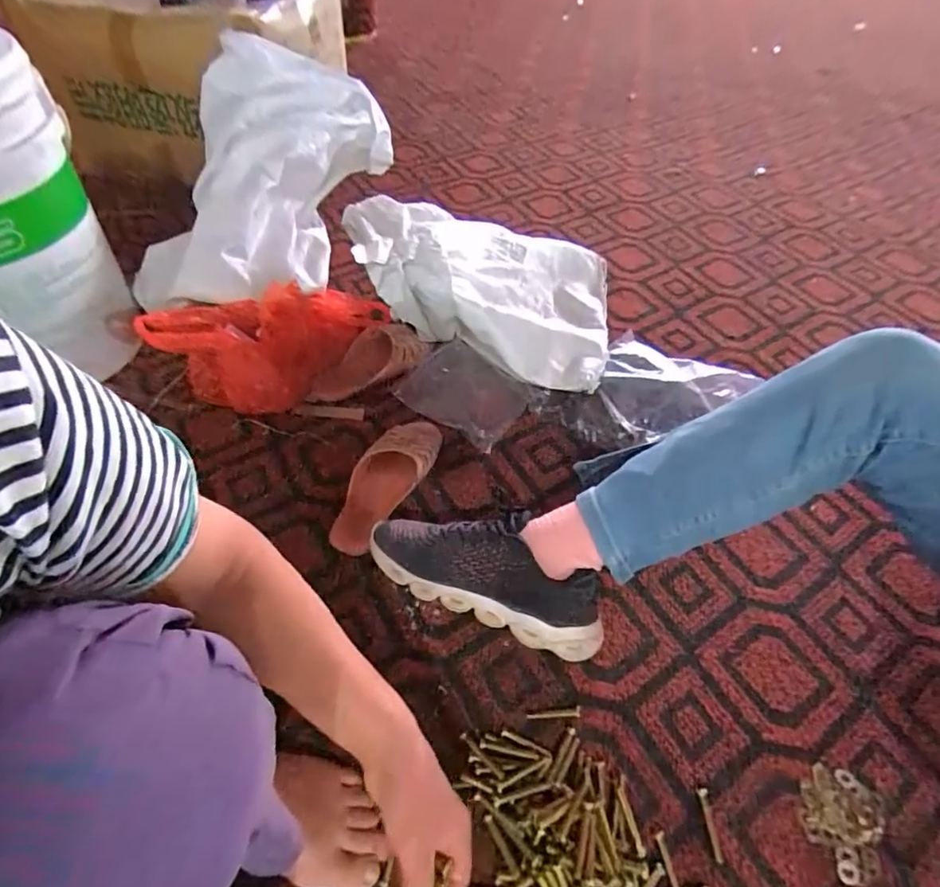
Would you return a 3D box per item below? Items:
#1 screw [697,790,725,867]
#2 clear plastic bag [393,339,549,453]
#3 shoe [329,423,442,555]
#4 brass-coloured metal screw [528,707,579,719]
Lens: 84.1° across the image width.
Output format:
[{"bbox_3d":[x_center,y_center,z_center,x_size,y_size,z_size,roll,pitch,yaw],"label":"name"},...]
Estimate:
[{"bbox_3d":[0.215,0.342,0.467,0.010,0.004,0.054,1,52,-2],"label":"screw"},{"bbox_3d":[-0.005,-0.073,0.765,0.188,0.034,0.126,34,58,22],"label":"clear plastic bag"},{"bbox_3d":[-0.106,0.042,0.666,0.085,0.037,0.209,24,55,15],"label":"shoe"},{"bbox_3d":[0.084,0.270,0.520,0.054,0.006,0.010,-3,52,-5],"label":"brass-coloured metal screw"}]

